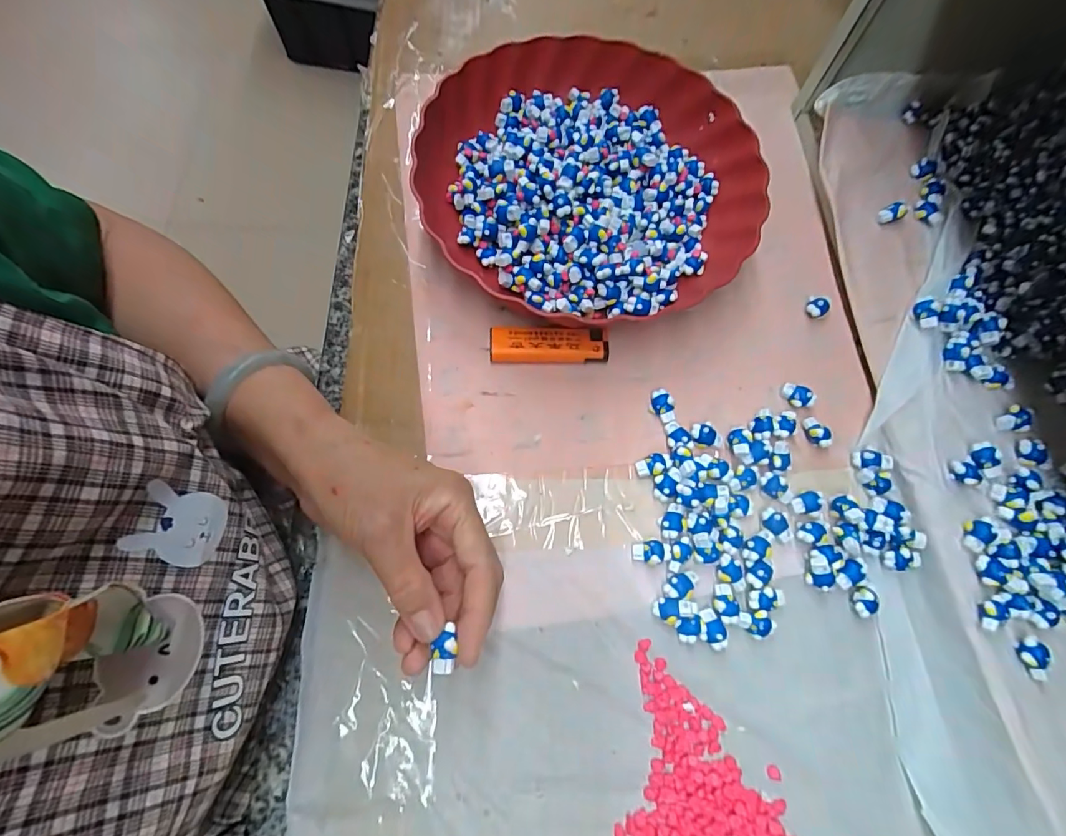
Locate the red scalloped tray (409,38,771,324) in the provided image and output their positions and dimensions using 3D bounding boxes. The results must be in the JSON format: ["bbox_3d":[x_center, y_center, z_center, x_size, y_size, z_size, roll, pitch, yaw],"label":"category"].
[{"bbox_3d":[0.041,-0.175,0.353,0.239,0.039,0.235,17,72,3],"label":"red scalloped tray"}]

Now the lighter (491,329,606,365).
[{"bbox_3d":[0.011,-0.049,0.333,0.079,0.012,0.021,0,72,-2],"label":"lighter"}]

